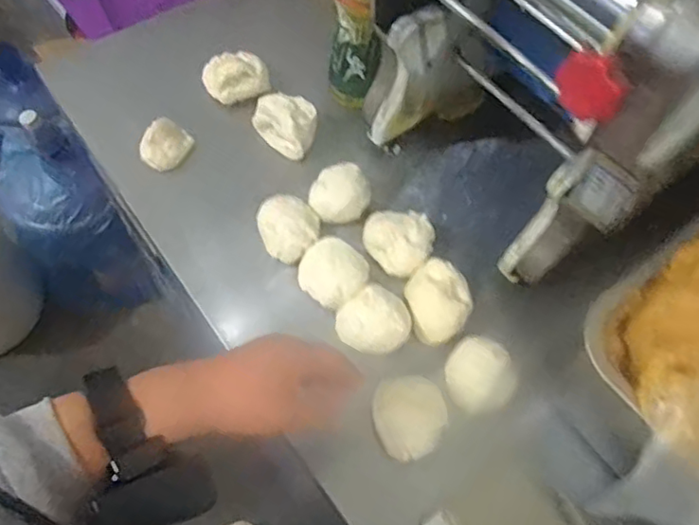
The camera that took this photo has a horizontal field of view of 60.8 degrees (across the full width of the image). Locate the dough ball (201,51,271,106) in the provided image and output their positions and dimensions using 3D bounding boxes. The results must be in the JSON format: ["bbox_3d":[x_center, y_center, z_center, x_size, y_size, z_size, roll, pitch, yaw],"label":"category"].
[{"bbox_3d":[-0.140,-0.231,0.735,0.075,0.036,0.052,-16,64,-12],"label":"dough ball"}]

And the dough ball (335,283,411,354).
[{"bbox_3d":[0.024,0.058,0.587,0.069,0.035,0.057,31,64,12],"label":"dough ball"}]

